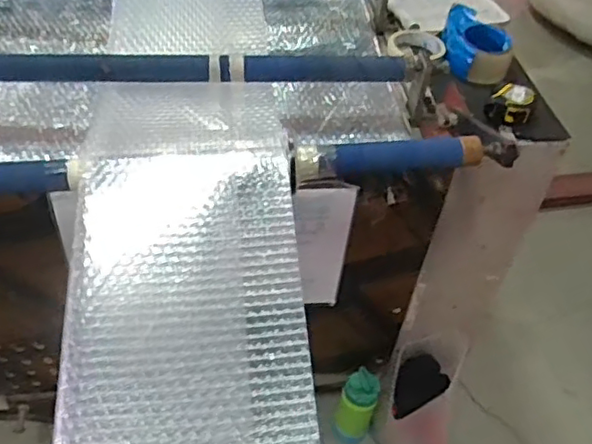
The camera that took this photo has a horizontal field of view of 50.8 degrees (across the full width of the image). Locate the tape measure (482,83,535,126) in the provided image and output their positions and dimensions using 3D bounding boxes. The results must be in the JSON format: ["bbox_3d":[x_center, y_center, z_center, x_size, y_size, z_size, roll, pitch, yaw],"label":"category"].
[{"bbox_3d":[0.322,-0.176,0.935,0.062,0.033,0.074,23,48,16],"label":"tape measure"}]

